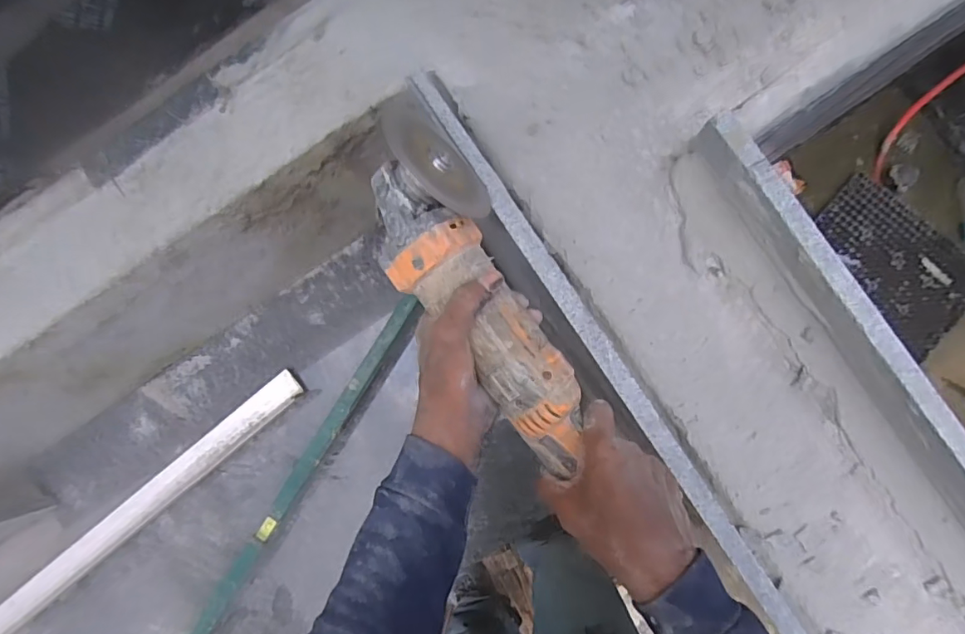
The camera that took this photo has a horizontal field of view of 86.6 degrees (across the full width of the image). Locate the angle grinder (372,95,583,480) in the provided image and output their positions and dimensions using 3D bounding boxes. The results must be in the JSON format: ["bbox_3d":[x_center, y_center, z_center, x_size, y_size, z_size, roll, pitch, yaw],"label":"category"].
[{"bbox_3d":[-0.008,-0.017,0.396,0.092,0.080,0.303,-27,89,2],"label":"angle grinder"}]

